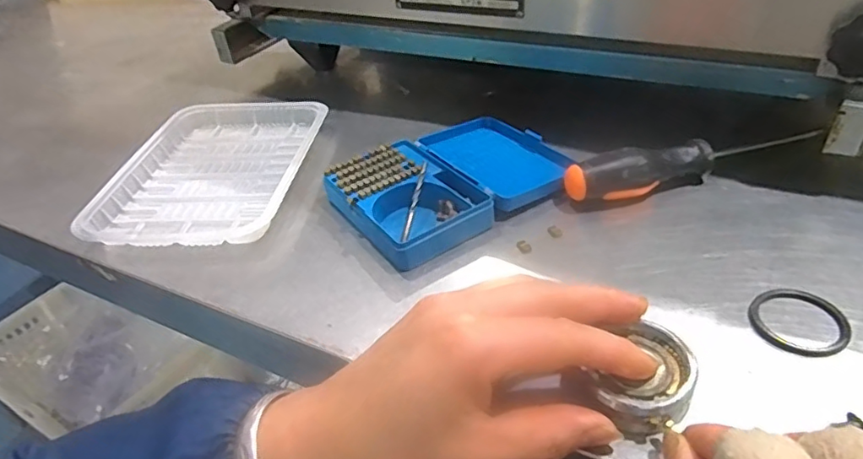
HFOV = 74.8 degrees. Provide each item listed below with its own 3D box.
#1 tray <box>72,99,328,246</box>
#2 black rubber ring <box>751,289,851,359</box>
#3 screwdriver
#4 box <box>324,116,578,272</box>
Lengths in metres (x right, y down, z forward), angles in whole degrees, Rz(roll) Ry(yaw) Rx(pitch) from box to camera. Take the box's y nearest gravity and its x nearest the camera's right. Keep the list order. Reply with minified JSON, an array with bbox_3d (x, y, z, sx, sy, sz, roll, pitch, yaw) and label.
[{"bbox_3d":[-0.160,-0.052,0.432,0.135,0.022,0.180,-1,40,5],"label":"tray"},{"bbox_3d":[0.178,0.043,0.273,0.040,0.004,0.041,-31,46,-28],"label":"black rubber ring"},{"bbox_3d":[0.162,-0.038,0.362,0.153,0.029,0.027,-10,40,-6],"label":"screwdriver"},{"bbox_3d":[0.015,-0.036,0.384,0.153,0.027,0.110,-26,44,-23],"label":"box"}]

